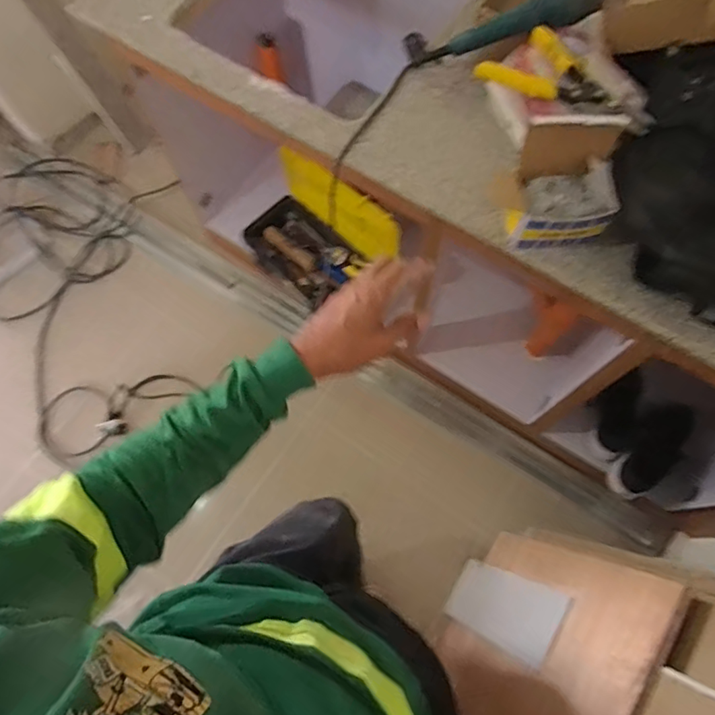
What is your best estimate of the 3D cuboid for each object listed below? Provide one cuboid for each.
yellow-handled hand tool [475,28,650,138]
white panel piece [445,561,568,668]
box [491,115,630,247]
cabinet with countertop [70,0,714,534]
[{"bbox_3d":[0.284,-0.360,0.706,0.124,0.037,0.222,-36,73,-11],"label":"yellow-handled hand tool"},{"bbox_3d":[0.338,0.591,1.236,0.011,0.410,0.158,38,71,-10],"label":"white panel piece"},{"bbox_3d":[0.277,-0.237,0.715,0.158,0.148,0.110,-2,70,1],"label":"box"},{"bbox_3d":[0.319,-0.349,1.250,1.698,0.799,0.671,32,74,12],"label":"cabinet with countertop"}]

